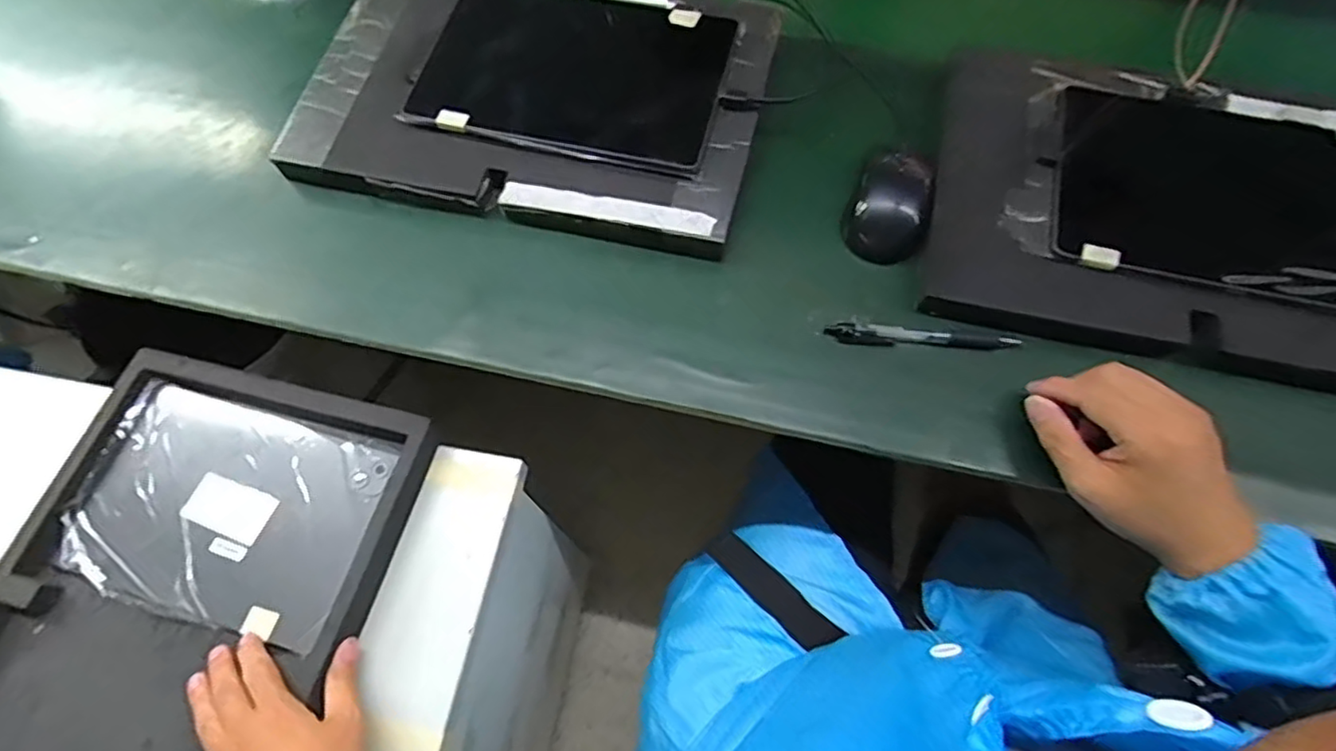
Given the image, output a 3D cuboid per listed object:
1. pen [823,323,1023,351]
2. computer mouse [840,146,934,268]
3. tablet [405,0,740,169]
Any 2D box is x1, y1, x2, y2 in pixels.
[{"bbox_3d":[0.191,-0.027,0.479,0.138,0.012,0.016,6,67,3],"label":"pen"},{"bbox_3d":[0.185,-0.142,0.522,0.064,0.031,0.097,23,68,10],"label":"computer mouse"},{"bbox_3d":[-0.077,-0.270,0.548,0.246,0.015,0.169,14,67,4],"label":"tablet"}]

